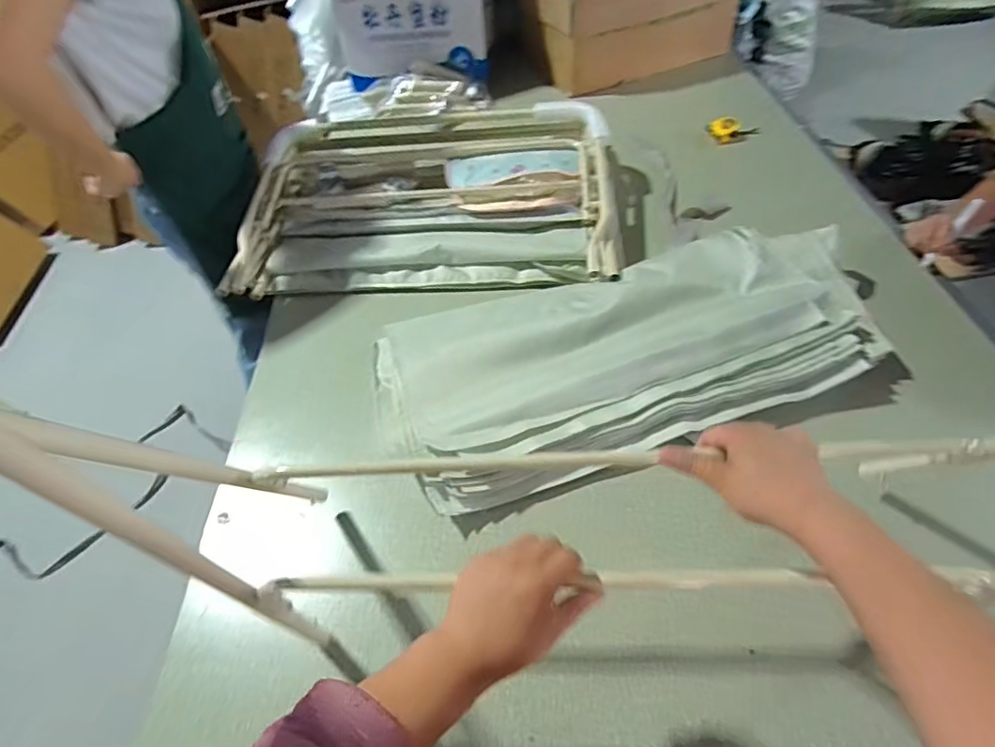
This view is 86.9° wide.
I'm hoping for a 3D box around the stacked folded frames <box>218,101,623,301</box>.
[{"bbox_3d":[-0.134,-0.453,1.173,0.719,0.165,0.741,-1,51,5],"label":"stacked folded frames"}]

